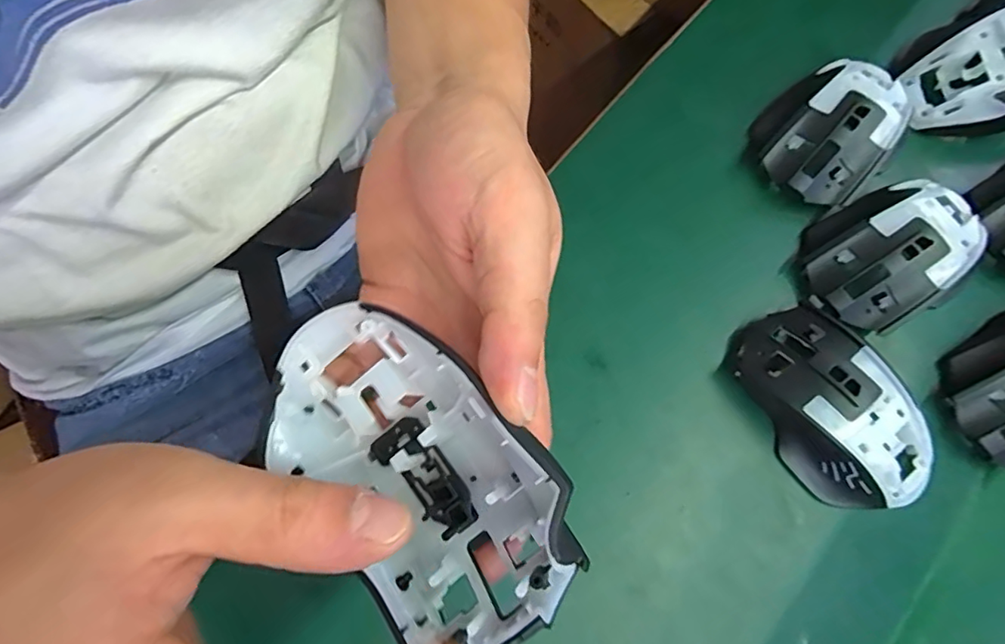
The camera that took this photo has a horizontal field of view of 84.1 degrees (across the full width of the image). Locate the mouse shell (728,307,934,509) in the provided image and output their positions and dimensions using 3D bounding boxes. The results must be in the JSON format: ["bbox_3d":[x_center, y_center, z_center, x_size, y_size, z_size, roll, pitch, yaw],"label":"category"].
[{"bbox_3d":[0.175,0.047,0.296,0.066,0.037,0.118,-34,77,-11],"label":"mouse shell"}]

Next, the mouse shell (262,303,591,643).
[{"bbox_3d":[-0.029,0.049,0.181,0.064,0.043,0.114,-42,78,-12],"label":"mouse shell"}]

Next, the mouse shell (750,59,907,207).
[{"bbox_3d":[0.207,-0.121,0.347,0.078,0.040,0.103,38,76,10],"label":"mouse shell"}]

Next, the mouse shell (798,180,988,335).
[{"bbox_3d":[0.229,-0.043,0.319,0.110,0.034,0.073,-27,75,-9],"label":"mouse shell"}]

